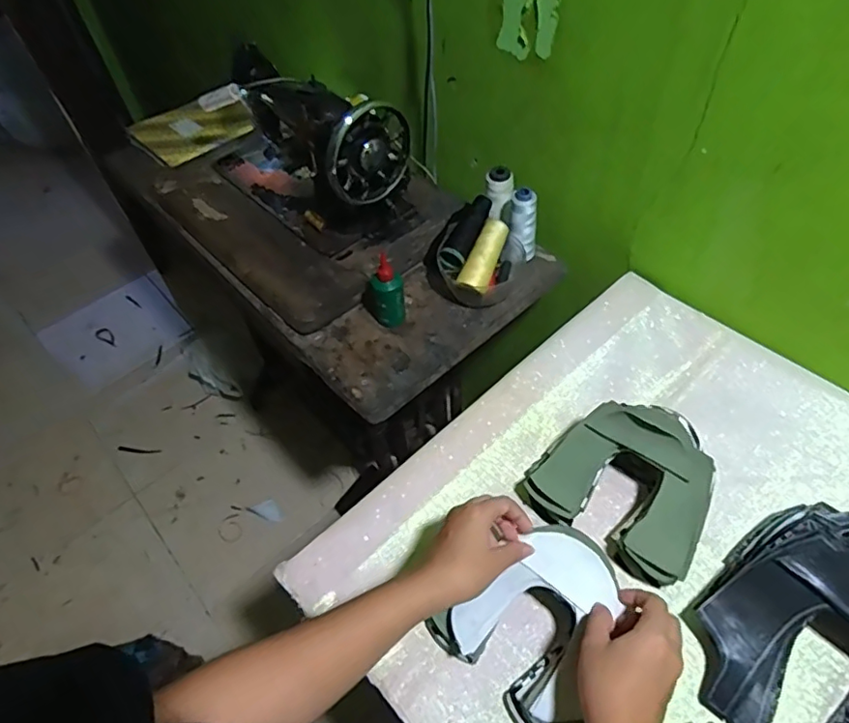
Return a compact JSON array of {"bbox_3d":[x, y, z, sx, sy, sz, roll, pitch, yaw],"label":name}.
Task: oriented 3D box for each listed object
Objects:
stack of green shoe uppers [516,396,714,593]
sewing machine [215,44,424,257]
[{"bbox_3d":[0.206,0.115,0.581,0.173,0.074,0.151,25,58,23],"label":"stack of green shoe uppers"},{"bbox_3d":[-0.199,-0.354,0.897,0.162,0.207,0.394,-39,58,-23],"label":"sewing machine"}]

